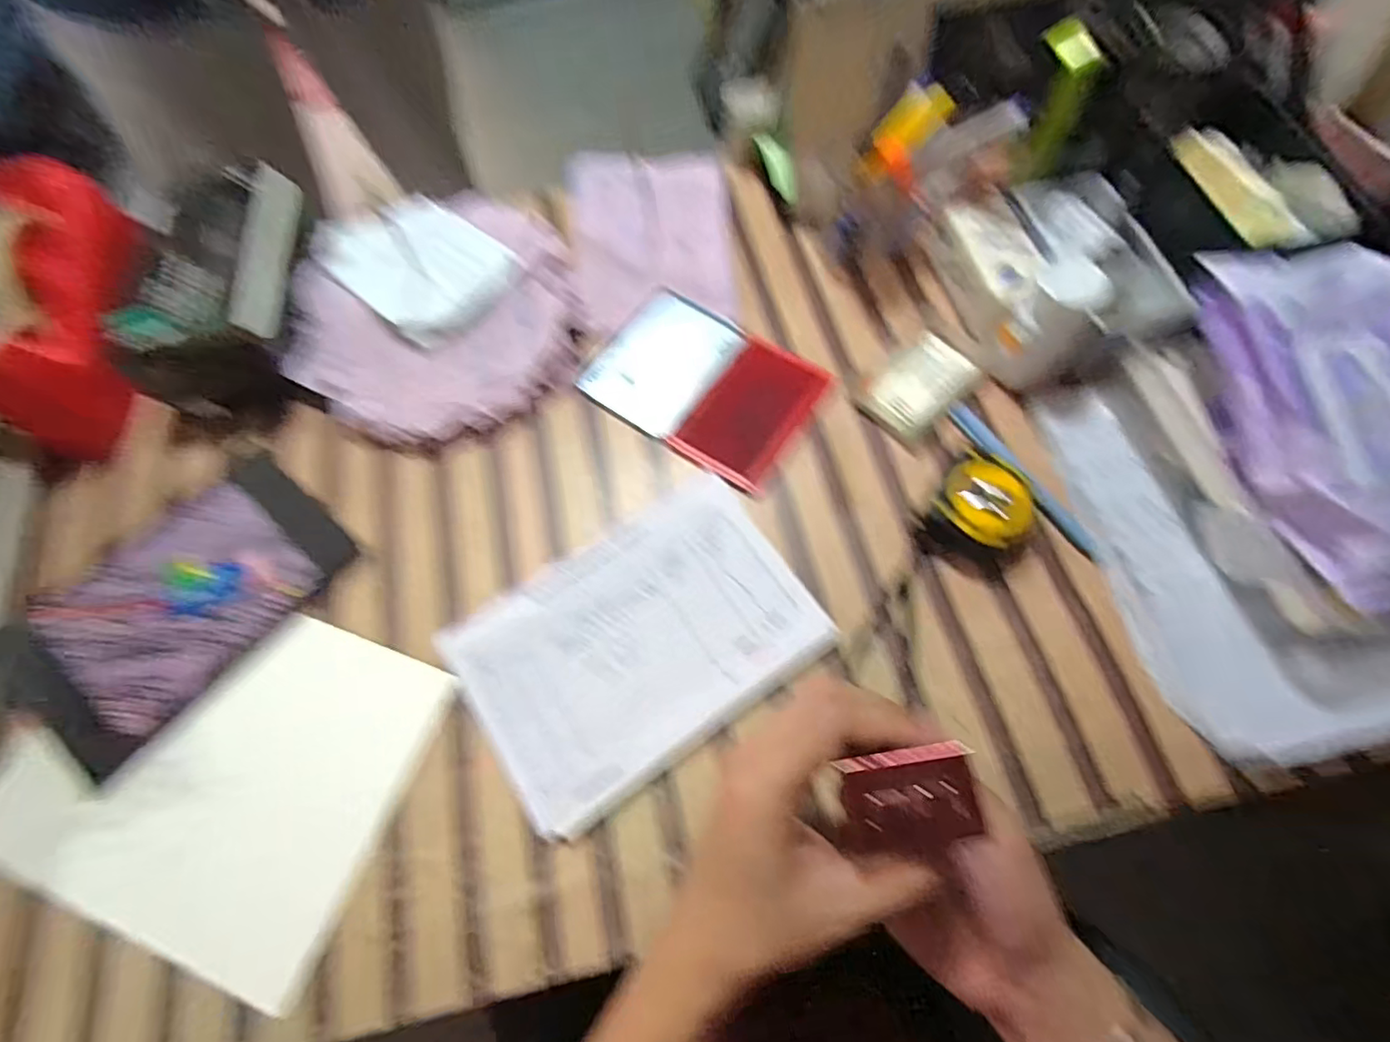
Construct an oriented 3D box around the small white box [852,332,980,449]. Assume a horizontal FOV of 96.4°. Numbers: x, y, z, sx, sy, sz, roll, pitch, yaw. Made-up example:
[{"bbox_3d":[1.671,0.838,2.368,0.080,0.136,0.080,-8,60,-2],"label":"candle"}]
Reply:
[{"bbox_3d":[0.169,-0.107,0.478,0.064,0.010,0.095,41,74,17],"label":"small white box"}]

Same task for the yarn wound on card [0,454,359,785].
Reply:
[{"bbox_3d":[-0.352,0.053,0.429,0.143,0.014,0.200,37,69,18],"label":"yarn wound on card"}]

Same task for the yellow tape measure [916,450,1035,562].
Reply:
[{"bbox_3d":[0.190,-0.006,0.416,0.067,0.035,0.057,-41,71,-15],"label":"yellow tape measure"}]

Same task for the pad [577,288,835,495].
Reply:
[{"bbox_3d":[0.008,-0.107,0.487,0.168,0.008,0.121,31,71,14],"label":"pad"}]

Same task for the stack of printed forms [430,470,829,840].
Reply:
[{"bbox_3d":[-0.035,0.075,0.402,0.216,0.016,0.147,-34,70,-12],"label":"stack of printed forms"}]

